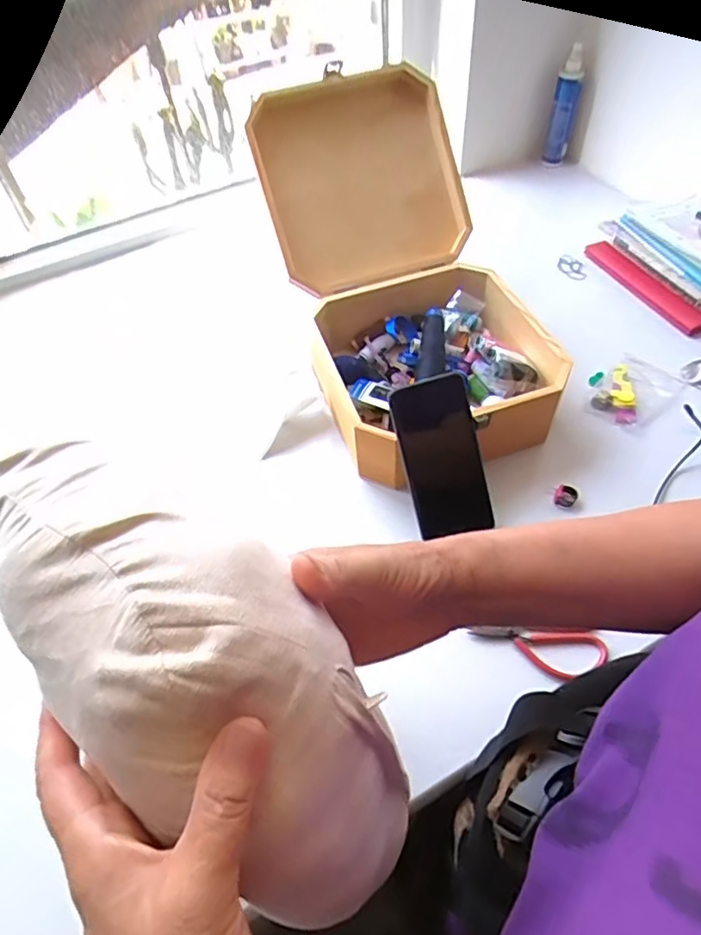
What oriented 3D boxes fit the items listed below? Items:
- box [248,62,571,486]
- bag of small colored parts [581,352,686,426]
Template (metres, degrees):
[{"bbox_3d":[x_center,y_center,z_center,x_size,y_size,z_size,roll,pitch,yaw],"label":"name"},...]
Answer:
[{"bbox_3d":[0.063,-0.226,0.635,0.239,0.231,0.390,-17,54,-8],"label":"box"},{"bbox_3d":[0.333,-0.094,0.677,0.118,0.020,0.084,-35,58,-20],"label":"bag of small colored parts"}]

